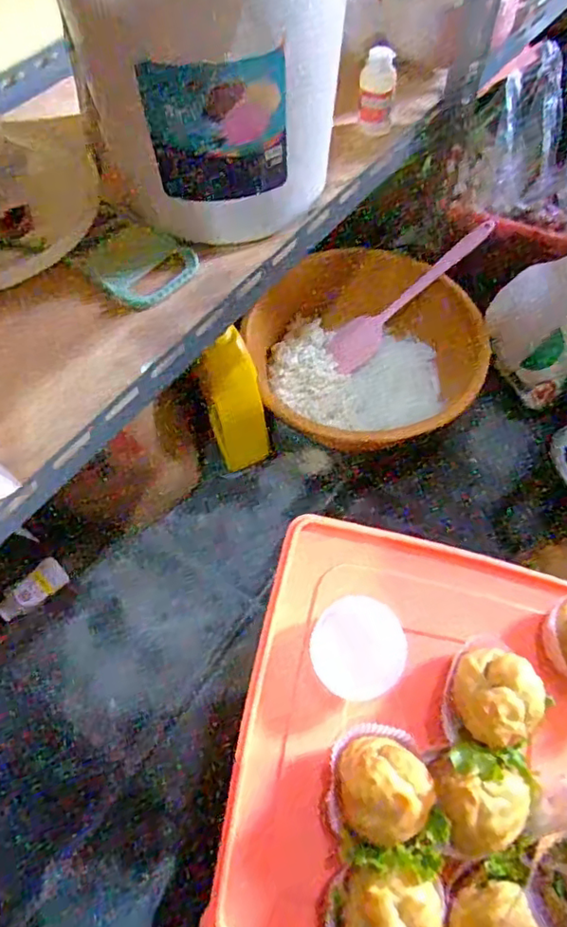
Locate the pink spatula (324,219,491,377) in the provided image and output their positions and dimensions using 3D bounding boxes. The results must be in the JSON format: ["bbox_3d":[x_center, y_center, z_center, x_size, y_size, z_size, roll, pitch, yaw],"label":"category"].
[{"bbox_3d":[0.165,-0.213,0.768,0.250,0.014,0.052,-38,81,10],"label":"pink spatula"}]

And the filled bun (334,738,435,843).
[{"bbox_3d":[0.070,0.220,0.407,0.061,0.034,0.063,-6,60,-3],"label":"filled bun"}]

